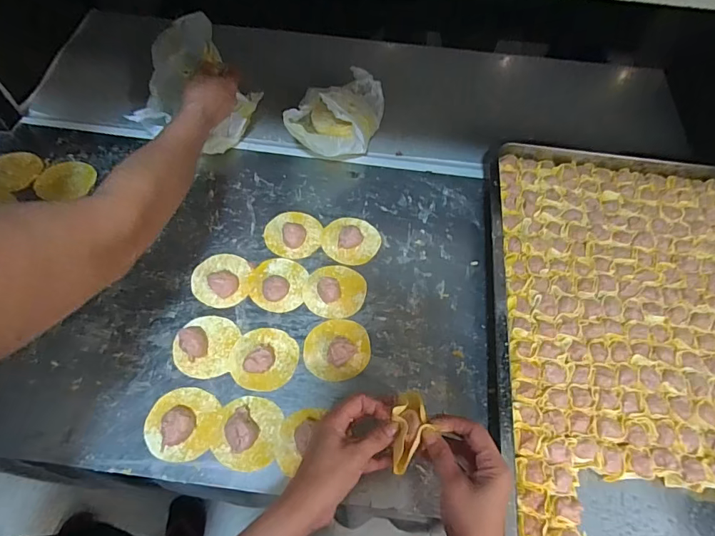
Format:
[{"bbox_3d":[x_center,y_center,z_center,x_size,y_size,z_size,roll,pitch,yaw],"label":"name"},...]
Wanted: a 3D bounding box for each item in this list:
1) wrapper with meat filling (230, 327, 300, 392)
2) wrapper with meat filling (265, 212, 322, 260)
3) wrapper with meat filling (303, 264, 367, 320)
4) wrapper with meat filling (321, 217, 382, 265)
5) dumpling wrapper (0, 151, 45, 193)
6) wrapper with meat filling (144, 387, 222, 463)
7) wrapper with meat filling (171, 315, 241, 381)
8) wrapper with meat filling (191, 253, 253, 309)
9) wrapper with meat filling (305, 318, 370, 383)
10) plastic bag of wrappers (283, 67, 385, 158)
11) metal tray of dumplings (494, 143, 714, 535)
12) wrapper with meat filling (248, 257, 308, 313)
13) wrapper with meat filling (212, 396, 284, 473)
[{"bbox_3d":[-0.115,0.107,0.527,0.078,0.025,0.076,1,60,-1],"label":"wrapper with meat filling"},{"bbox_3d":[-0.092,-0.054,0.620,0.075,0.023,0.081,-33,66,-19],"label":"wrapper with meat filling"},{"bbox_3d":[-0.031,0.025,0.575,0.081,0.032,0.077,1,60,-1],"label":"wrapper with meat filling"},{"bbox_3d":[-0.010,-0.044,0.620,0.081,0.024,0.076,1,60,-1],"label":"wrapper with meat filling"},{"bbox_3d":[-0.523,-0.146,0.655,0.094,0.007,0.095,11,46,5],"label":"dumpling wrapper"},{"bbox_3d":[-0.199,0.173,0.486,0.077,0.015,0.077,1,60,-1],"label":"wrapper with meat filling"},{"bbox_3d":[-0.188,0.091,0.528,0.072,0.023,0.078,1,60,-1],"label":"wrapper with meat filling"},{"bbox_3d":[-0.184,0.011,0.576,0.075,0.020,0.078,1,60,-1],"label":"wrapper with meat filling"},{"bbox_3d":[-0.025,0.096,0.534,0.079,0.021,0.078,1,60,-1],"label":"wrapper with meat filling"},{"bbox_3d":[-0.036,-0.231,0.677,0.112,0.107,0.172,19,61,9],"label":"plastic bag of wrappers"},{"bbox_3d":[0.359,0.083,0.538,0.378,0.069,0.580,8,60,2],"label":"metal tray of dumplings"},{"bbox_3d":[-0.108,0.018,0.579,0.072,0.025,0.079,1,60,-1],"label":"wrapper with meat filling"},{"bbox_3d":[-0.122,0.181,0.482,0.069,0.020,0.077,8,60,2],"label":"wrapper with meat filling"}]

